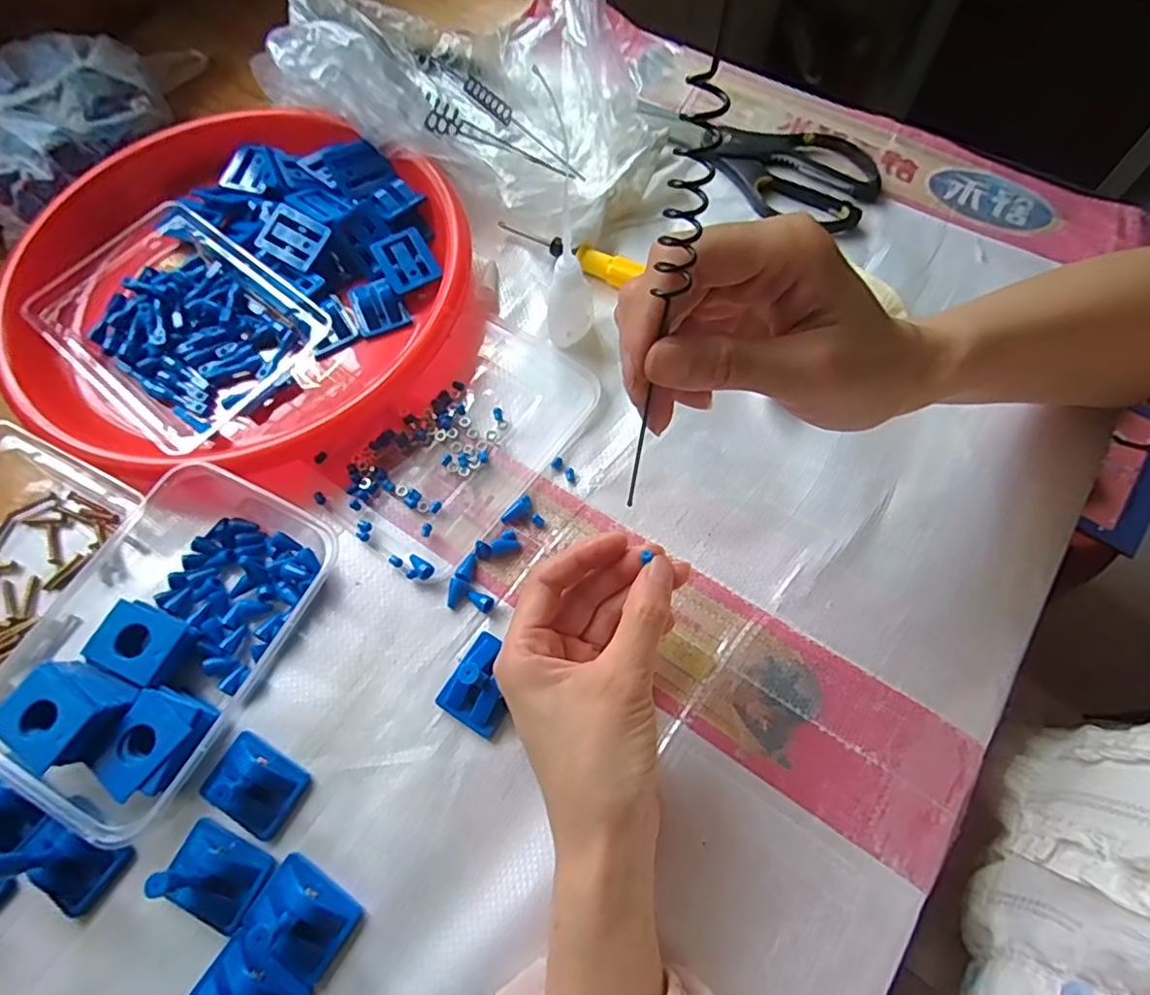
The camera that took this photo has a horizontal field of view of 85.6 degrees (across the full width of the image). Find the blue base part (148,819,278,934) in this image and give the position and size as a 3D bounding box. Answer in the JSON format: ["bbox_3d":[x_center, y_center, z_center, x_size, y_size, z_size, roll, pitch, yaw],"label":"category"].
[{"bbox_3d":[-0.167,0.170,0.275,0.041,0.041,0.036,23,69,11],"label":"blue base part"}]

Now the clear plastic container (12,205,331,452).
[{"bbox_3d":[-0.260,-0.115,0.402,0.167,0.032,0.123,34,71,15],"label":"clear plastic container"}]

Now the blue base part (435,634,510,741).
[{"bbox_3d":[-0.047,0.095,0.318,0.035,0.018,0.043,29,70,13],"label":"blue base part"}]

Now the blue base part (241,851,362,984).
[{"bbox_3d":[-0.125,0.189,0.278,0.045,0.018,0.035,31,70,14],"label":"blue base part"}]

